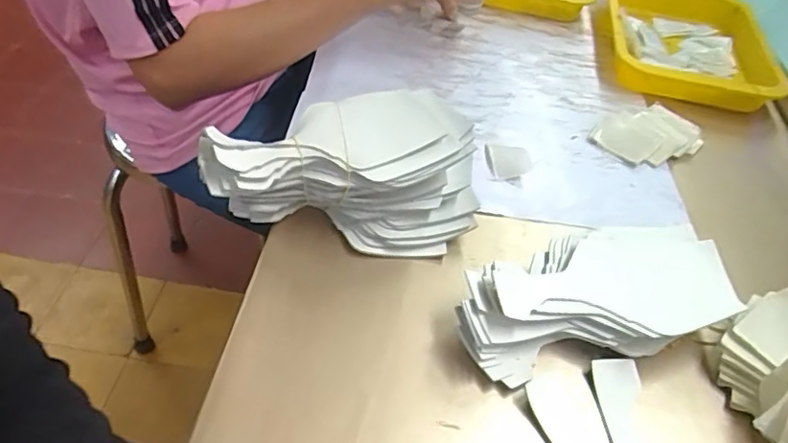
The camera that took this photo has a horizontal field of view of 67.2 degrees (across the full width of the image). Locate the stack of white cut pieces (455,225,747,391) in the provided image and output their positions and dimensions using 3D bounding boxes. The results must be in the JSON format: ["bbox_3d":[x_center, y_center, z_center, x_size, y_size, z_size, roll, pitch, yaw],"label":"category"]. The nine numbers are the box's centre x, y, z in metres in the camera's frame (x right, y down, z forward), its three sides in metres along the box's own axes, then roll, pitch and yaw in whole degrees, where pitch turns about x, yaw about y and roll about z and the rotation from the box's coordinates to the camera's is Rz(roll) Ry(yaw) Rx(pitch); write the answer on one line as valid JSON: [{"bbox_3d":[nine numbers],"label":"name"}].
[{"bbox_3d":[0.148,0.055,0.447,0.208,0.047,0.107,-6,48,-14],"label":"stack of white cut pieces"}]

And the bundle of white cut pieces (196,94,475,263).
[{"bbox_3d":[-0.041,-0.045,0.491,0.217,0.082,0.112,5,46,-4],"label":"bundle of white cut pieces"}]

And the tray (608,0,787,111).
[{"bbox_3d":[0.357,-0.218,0.721,0.181,0.046,0.217,14,46,5],"label":"tray"}]

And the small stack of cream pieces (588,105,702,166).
[{"bbox_3d":[0.259,-0.090,0.607,0.103,0.021,0.069,-17,51,-23],"label":"small stack of cream pieces"}]

